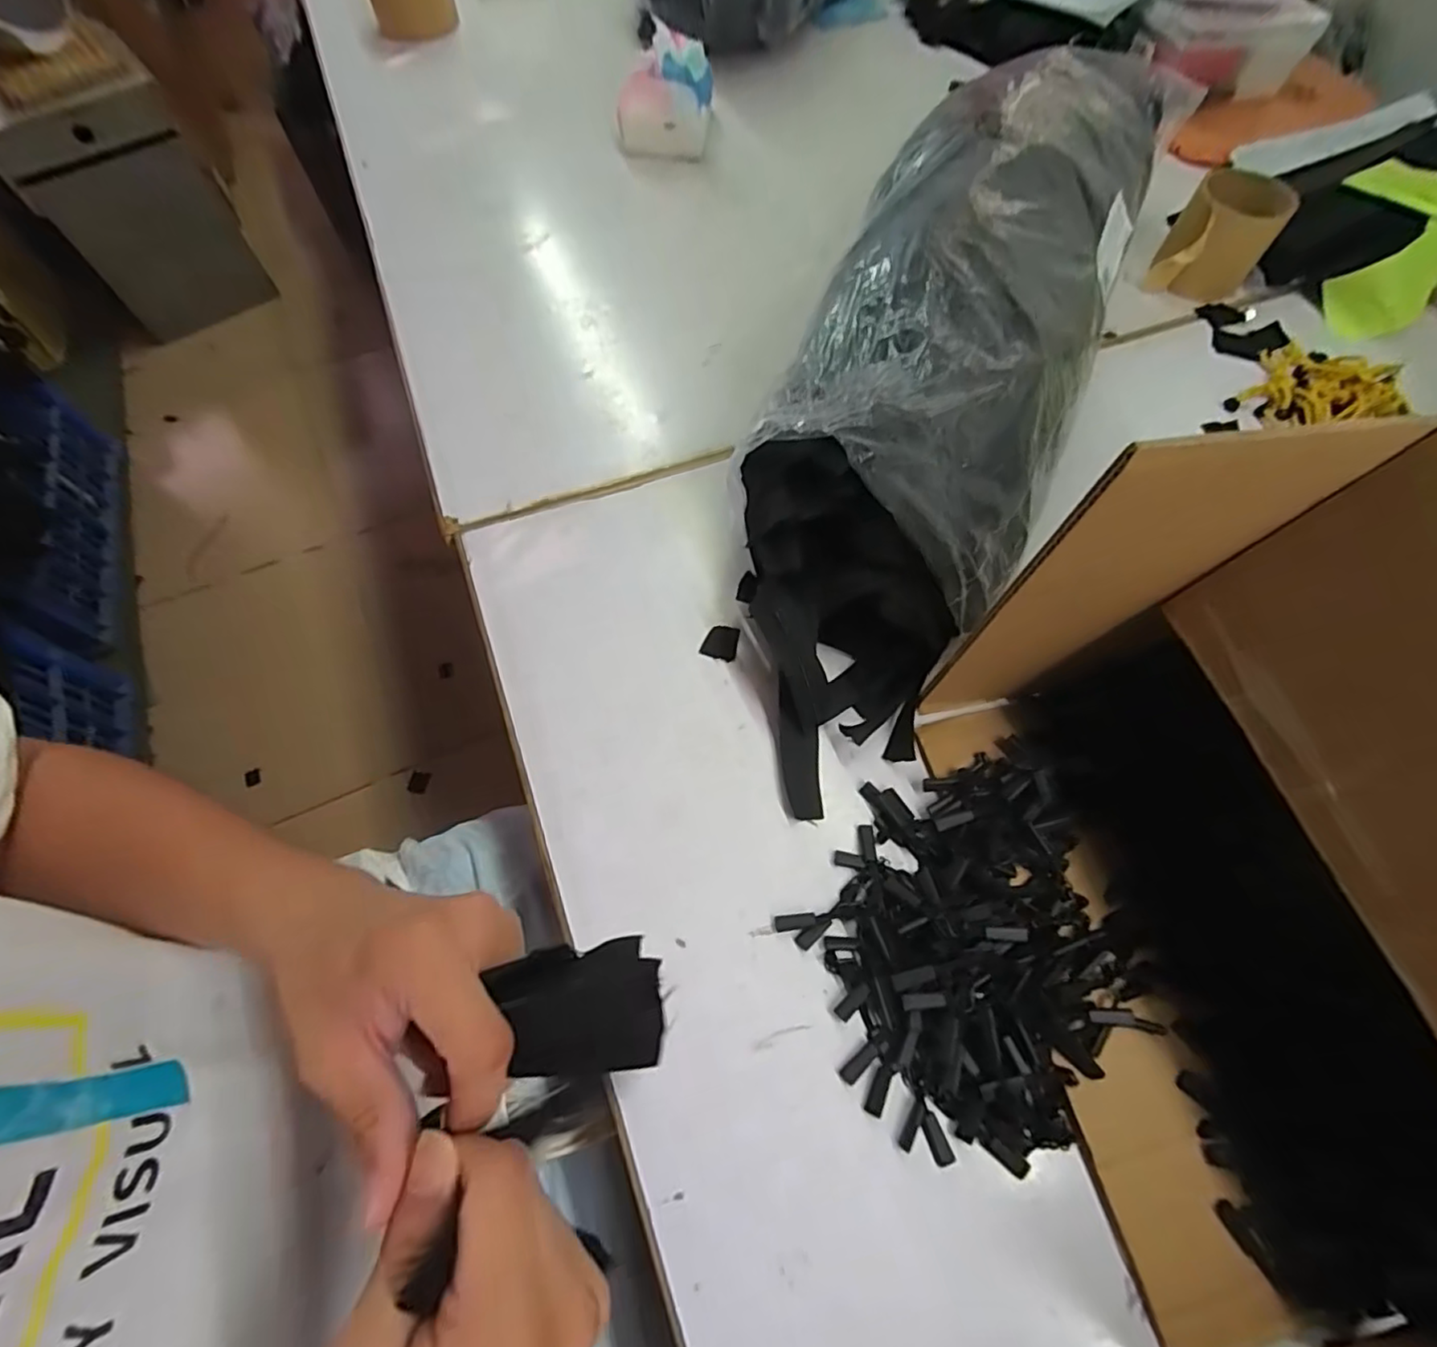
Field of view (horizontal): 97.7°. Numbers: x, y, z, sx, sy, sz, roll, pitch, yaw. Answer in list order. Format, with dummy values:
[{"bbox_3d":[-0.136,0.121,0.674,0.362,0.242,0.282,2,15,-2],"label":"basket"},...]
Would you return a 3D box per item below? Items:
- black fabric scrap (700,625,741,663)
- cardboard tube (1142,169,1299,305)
[{"bbox_3d":[0.001,-0.022,0.451,0.025,0.004,0.024,13,84,4],"label":"black fabric scrap"},{"bbox_3d":[0.473,-0.413,0.592,0.084,0.072,0.070,37,70,15],"label":"cardboard tube"}]

